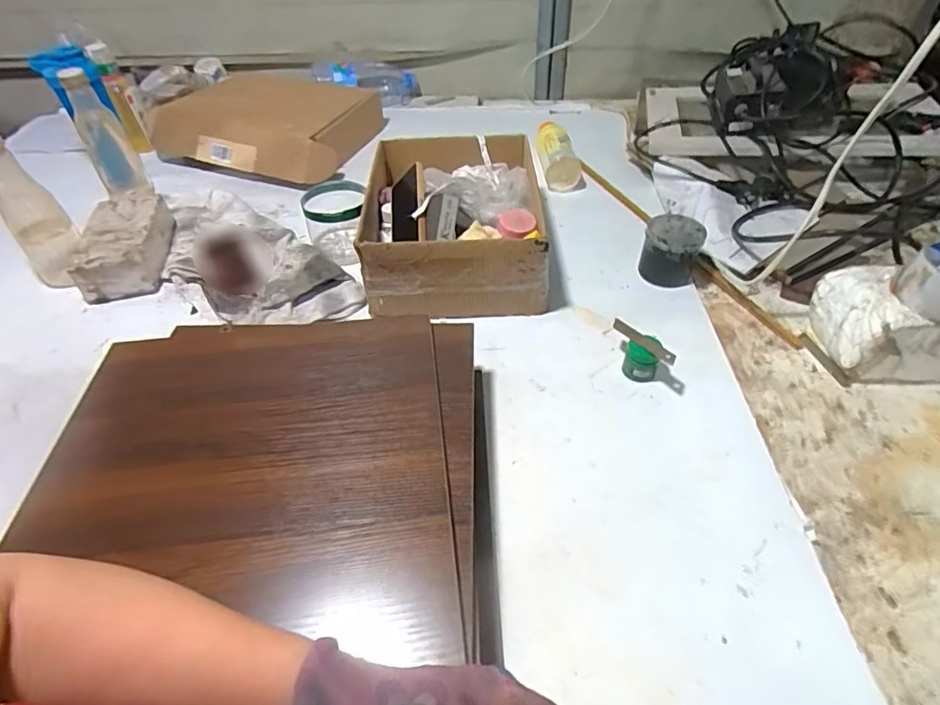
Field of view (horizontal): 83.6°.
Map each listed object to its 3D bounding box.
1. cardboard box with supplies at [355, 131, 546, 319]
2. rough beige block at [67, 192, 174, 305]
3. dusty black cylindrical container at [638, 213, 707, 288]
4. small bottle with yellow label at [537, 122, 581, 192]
[{"bbox_3d":[-0.025,-0.206,0.807,0.250,0.118,0.320,-2,45,-1],"label":"cardboard box with supplies"},{"bbox_3d":[-0.565,-0.179,0.864,0.111,0.066,0.220,-11,46,-11],"label":"rough beige block"},{"bbox_3d":[0.309,-0.156,0.804,0.087,0.071,0.088,16,47,16],"label":"dusty black cylindrical container"},{"bbox_3d":[0.167,-0.374,1.004,0.086,0.062,0.170,0,45,1],"label":"small bottle with yellow label"}]

